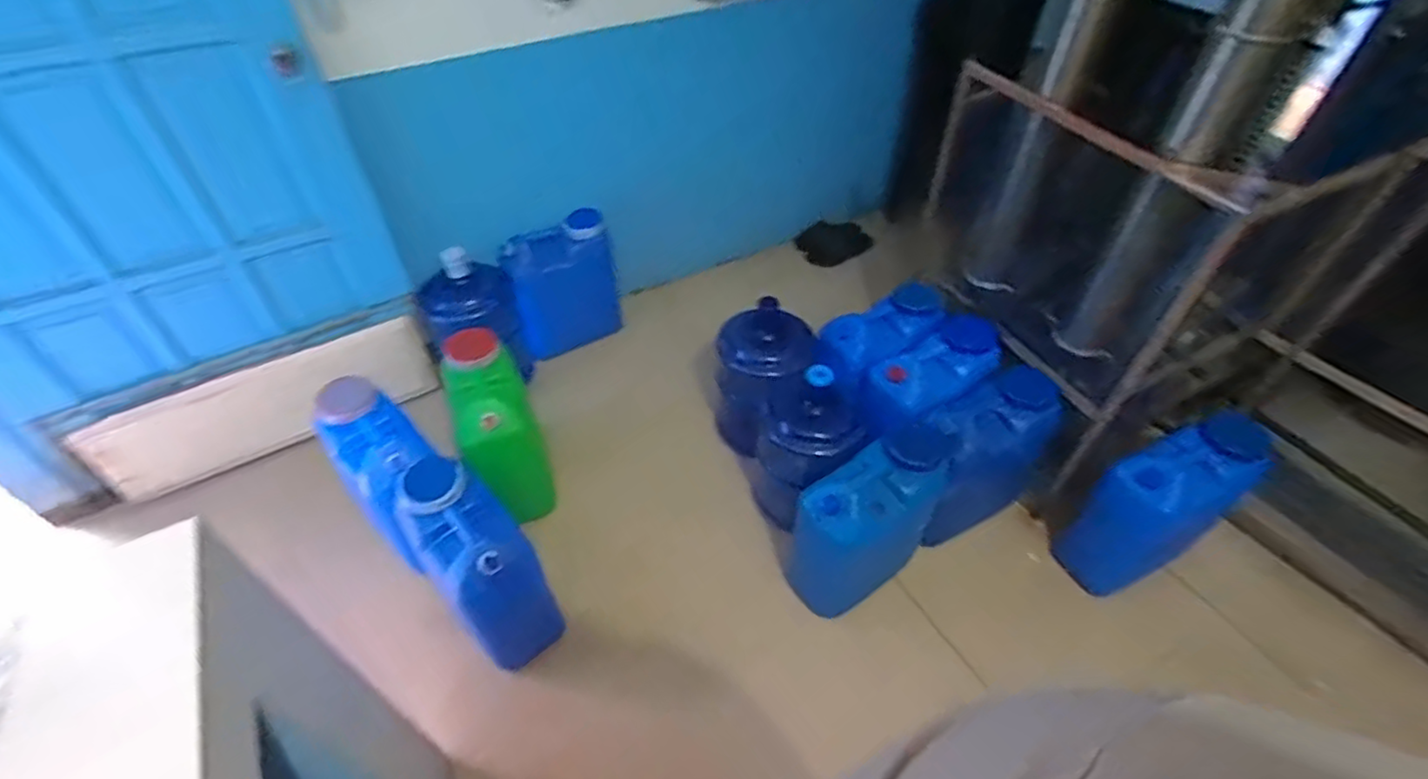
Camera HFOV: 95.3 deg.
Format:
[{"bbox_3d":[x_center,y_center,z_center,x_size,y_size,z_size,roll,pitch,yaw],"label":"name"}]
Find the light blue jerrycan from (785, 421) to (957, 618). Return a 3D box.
[{"bbox_3d":[0.352,0.297,1.449,0.325,0.397,0.170,-25,52,-23],"label":"light blue jerrycan"}]

